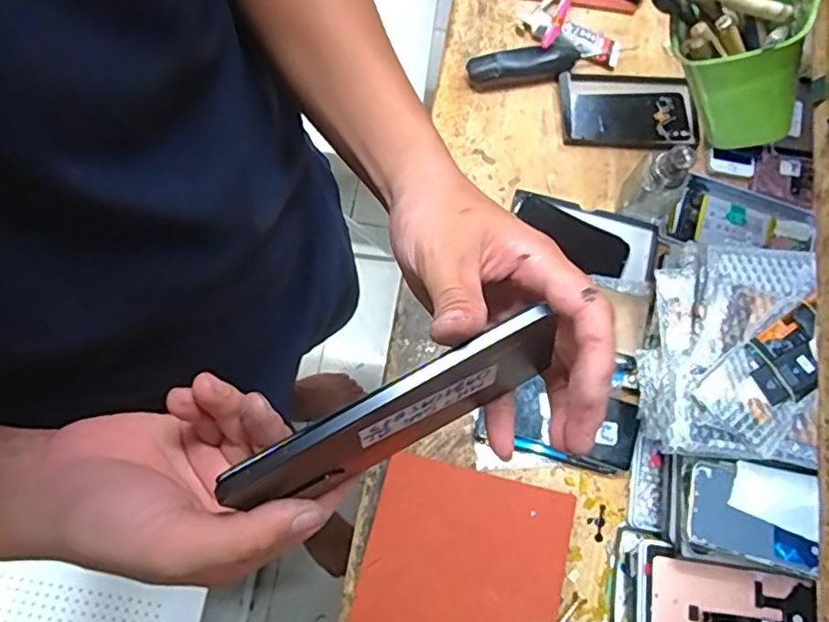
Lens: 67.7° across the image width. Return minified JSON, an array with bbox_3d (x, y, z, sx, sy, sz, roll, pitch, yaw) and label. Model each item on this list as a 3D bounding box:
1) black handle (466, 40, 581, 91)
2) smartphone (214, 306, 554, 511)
[{"bbox_3d":[0.140,-0.321,0.796,0.145,0.046,0.038,-10,74,-5],"label":"black handle"},{"bbox_3d":[-0.006,0.052,0.288,0.152,0.070,0.010,-27,58,-3],"label":"smartphone"}]

